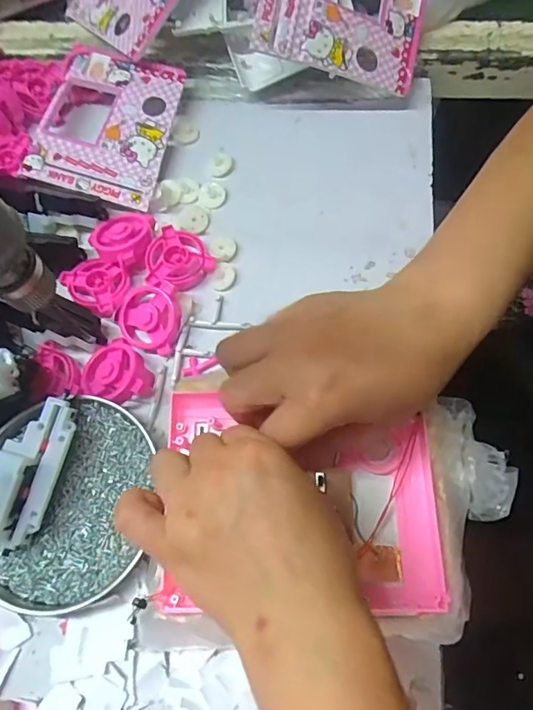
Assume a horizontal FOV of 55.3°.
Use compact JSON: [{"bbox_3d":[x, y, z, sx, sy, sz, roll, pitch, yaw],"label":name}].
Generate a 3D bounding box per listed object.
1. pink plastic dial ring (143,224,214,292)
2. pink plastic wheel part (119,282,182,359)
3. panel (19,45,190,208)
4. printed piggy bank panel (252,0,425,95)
[{"bbox_3d":[-0.070,-0.077,0.406,0.054,0.010,0.053,-1,68,2],"label":"pink plastic dial ring"},{"bbox_3d":[-0.090,-0.027,0.390,0.046,0.015,0.055,-5,83,14],"label":"pink plastic wheel part"},{"bbox_3d":[-0.142,-0.205,0.449,0.115,0.011,0.144,11,75,3],"label":"panel"},{"bbox_3d":[0.065,-0.288,0.421,0.144,0.011,0.113,6,84,-18],"label":"printed piggy bank panel"}]

